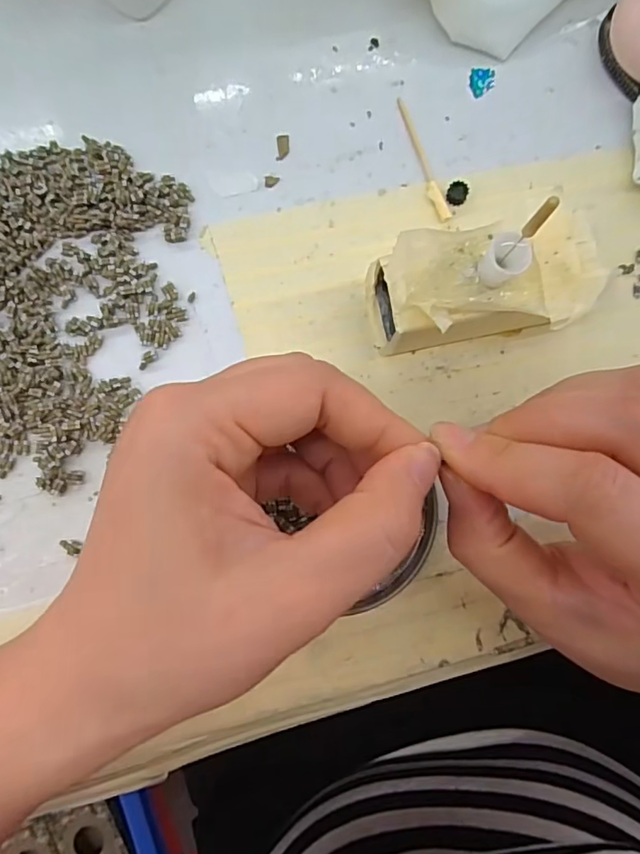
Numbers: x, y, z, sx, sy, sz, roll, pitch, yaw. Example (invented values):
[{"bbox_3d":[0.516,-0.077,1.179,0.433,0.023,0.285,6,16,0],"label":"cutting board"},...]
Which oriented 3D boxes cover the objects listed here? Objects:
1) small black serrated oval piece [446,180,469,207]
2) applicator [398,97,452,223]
[{"bbox_3d":[0.058,-0.099,0.230,0.009,0.005,0.009,16,84,0],"label":"small black serrated oval piece"},{"bbox_3d":[0.044,-0.115,0.232,0.006,0.004,0.060,-20,85,-3],"label":"applicator"}]

